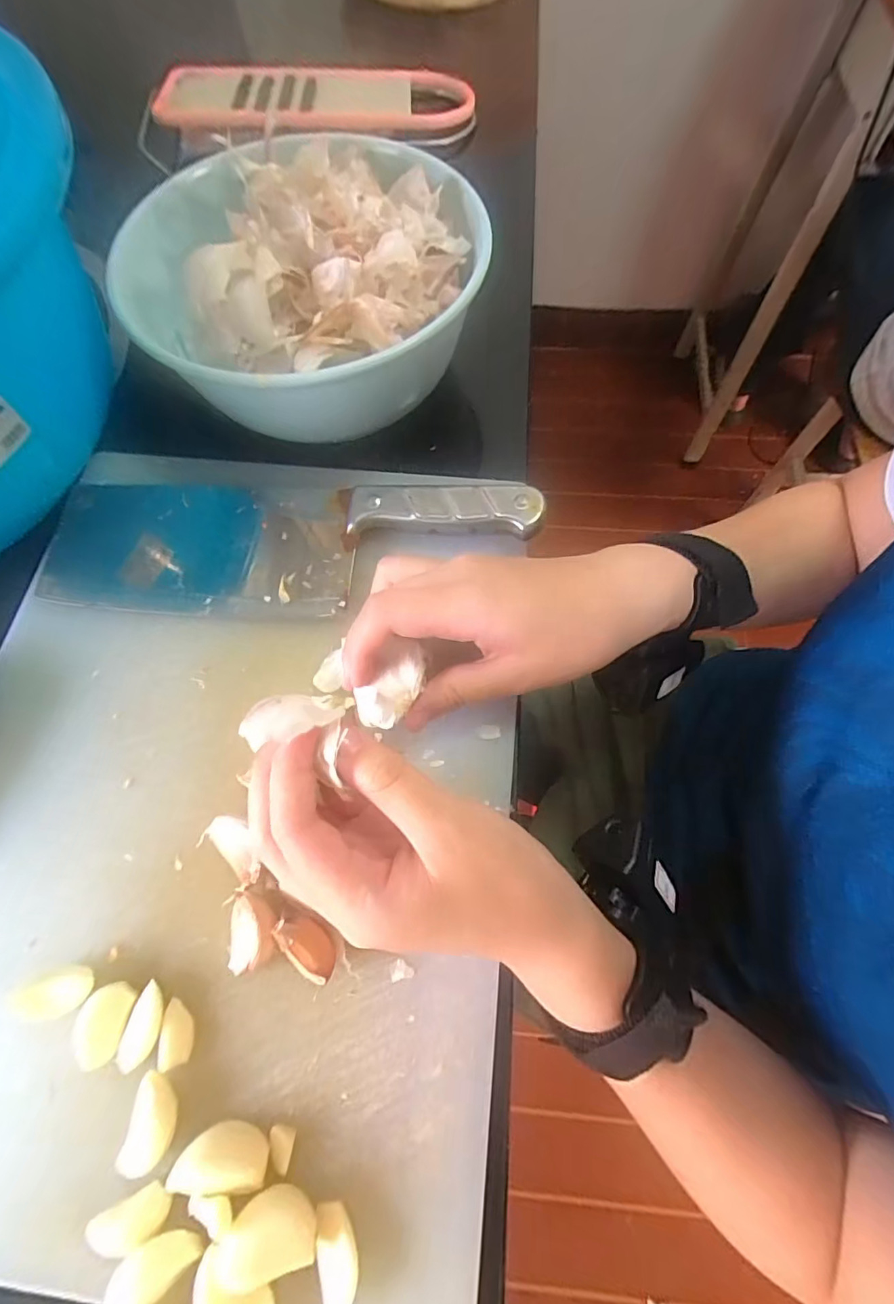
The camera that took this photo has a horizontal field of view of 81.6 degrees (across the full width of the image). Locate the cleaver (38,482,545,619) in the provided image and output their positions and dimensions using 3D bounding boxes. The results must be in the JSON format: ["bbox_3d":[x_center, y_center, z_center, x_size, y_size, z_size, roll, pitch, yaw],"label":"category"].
[{"bbox_3d":[-0.090,-0.060,0.285,0.271,0.021,0.080,3,69,3],"label":"cleaver"}]

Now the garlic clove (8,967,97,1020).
[{"bbox_3d":[-0.159,0.139,0.212,0.026,0.015,0.016,-18,70,-5],"label":"garlic clove"}]

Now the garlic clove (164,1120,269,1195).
[{"bbox_3d":[-0.084,0.188,0.191,0.033,0.013,0.018,5,69,3],"label":"garlic clove"}]

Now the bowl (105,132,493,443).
[{"bbox_3d":[-0.080,-0.213,0.306,0.197,0.083,0.200,0,69,1],"label":"bowl"}]

